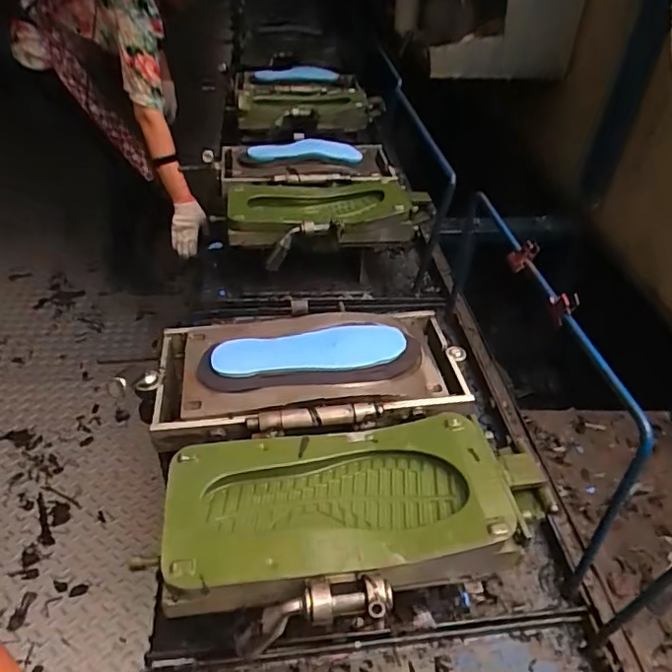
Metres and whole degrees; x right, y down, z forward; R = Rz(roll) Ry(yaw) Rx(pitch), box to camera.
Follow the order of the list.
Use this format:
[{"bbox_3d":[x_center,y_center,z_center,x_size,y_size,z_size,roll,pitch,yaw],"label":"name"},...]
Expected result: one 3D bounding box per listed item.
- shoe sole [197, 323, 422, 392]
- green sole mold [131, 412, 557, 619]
[{"bbox_3d":[-0.034,0.021,0.751,0.288,0.037,0.112,-4,41,-5],"label":"shoe sole"},{"bbox_3d":[0.024,0.173,0.606,0.396,0.050,0.180,-5,41,-6],"label":"green sole mold"}]

